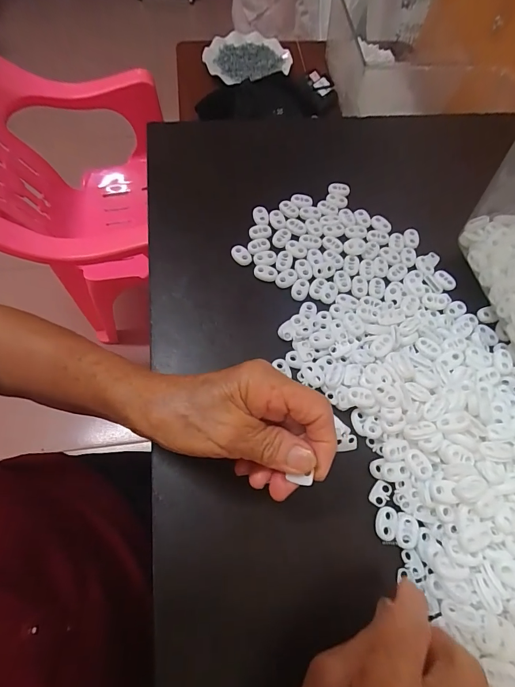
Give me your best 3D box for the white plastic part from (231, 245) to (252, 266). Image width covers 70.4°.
[{"bbox_3d":[-0.015,-0.085,0.350,0.020,0.010,0.013,39,70,13],"label":"white plastic part"}]

